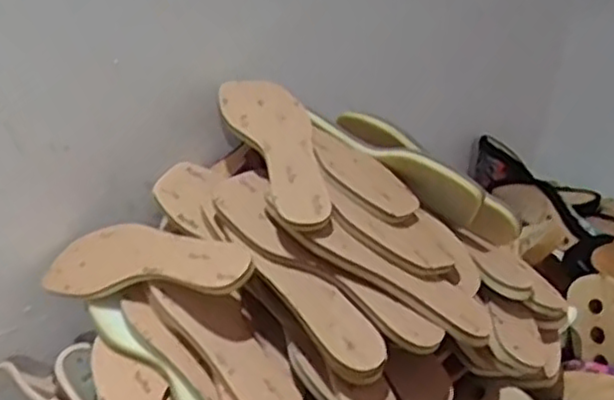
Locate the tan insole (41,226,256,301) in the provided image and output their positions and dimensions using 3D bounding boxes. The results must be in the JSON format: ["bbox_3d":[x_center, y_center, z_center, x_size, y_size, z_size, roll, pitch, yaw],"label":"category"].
[{"bbox_3d":[-0.152,0.056,0.666,0.238,0.022,0.085,-2,47,31],"label":"tan insole"}]

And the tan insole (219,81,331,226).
[{"bbox_3d":[-0.021,-0.056,0.700,0.078,0.016,0.220,-11,42,-20],"label":"tan insole"}]

